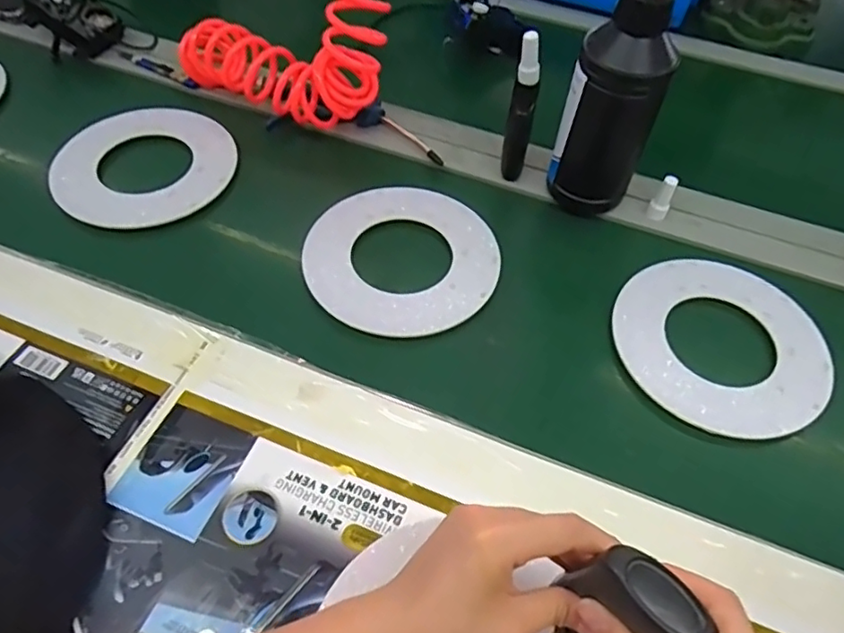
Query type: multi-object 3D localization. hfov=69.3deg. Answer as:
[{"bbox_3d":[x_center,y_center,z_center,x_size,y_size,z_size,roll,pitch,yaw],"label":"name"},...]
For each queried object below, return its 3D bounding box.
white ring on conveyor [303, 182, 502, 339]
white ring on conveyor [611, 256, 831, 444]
[{"bbox_3d":[-0.019,-0.064,0.610,0.189,0.011,0.195,1,54,-2],"label":"white ring on conveyor"},{"bbox_3d":[0.279,0.022,0.574,0.185,0.011,0.184,1,54,-2],"label":"white ring on conveyor"}]

